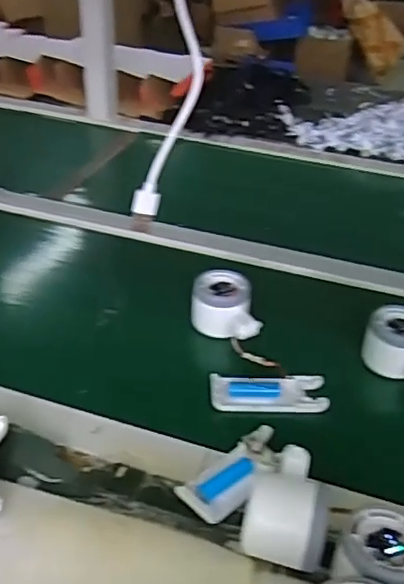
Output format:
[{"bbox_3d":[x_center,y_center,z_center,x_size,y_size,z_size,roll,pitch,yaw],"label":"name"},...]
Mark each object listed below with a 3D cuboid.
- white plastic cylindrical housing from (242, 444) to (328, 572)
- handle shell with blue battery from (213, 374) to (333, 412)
[{"bbox_3d":[0.063,0.154,0.438,0.057,0.045,0.085,11,37,10],"label":"white plastic cylindrical housing"},{"bbox_3d":[0.063,0.092,0.567,0.107,0.018,0.046,2,36,-3],"label":"handle shell with blue battery"}]

